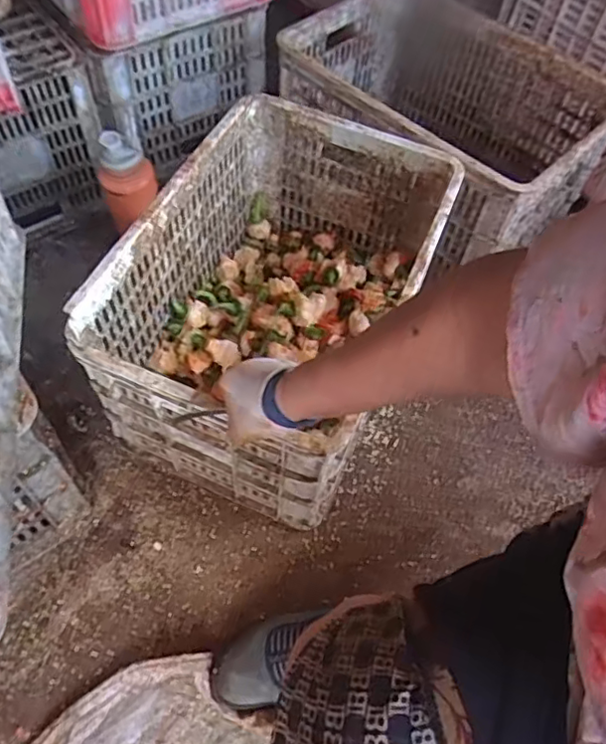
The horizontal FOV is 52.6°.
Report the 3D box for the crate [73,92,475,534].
[{"bbox_3d":[-0.033,-0.095,0.900,0.345,0.294,0.514,23,59,10],"label":"crate"}]

